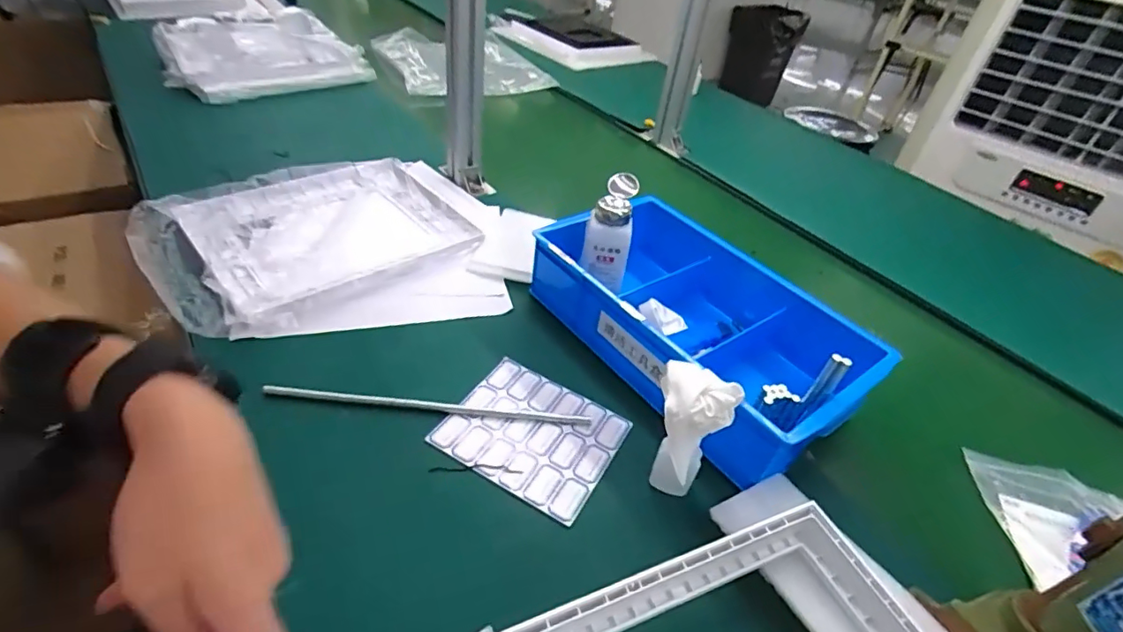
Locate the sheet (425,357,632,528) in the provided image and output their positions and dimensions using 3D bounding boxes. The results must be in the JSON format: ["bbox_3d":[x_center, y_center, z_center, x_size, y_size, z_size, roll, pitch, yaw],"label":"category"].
[{"bbox_3d":[-0.027,0.109,0.512,0.150,0.006,0.124,25,45,17],"label":"sheet"}]

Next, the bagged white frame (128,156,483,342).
[{"bbox_3d":[-0.300,-0.102,0.698,0.382,0.043,0.290,-26,51,-33],"label":"bagged white frame"}]

